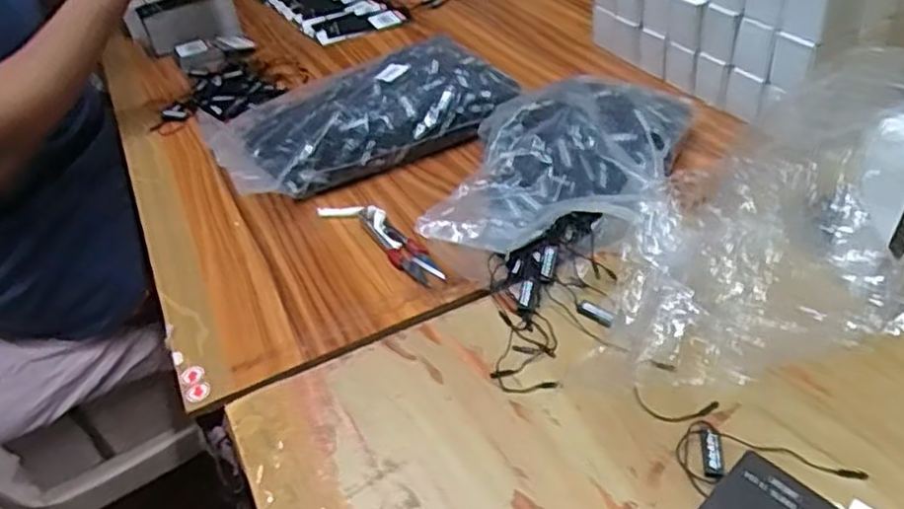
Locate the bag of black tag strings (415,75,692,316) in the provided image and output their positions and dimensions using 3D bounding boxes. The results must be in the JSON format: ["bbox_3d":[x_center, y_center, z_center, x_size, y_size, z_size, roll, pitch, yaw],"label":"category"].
[{"bbox_3d":[0.080,-0.061,0.521,0.154,0.062,0.241,12,44,22],"label":"bag of black tag strings"}]

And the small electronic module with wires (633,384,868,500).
[{"bbox_3d":[0.152,0.095,0.362,0.102,0.004,0.061,-3,40,6],"label":"small electronic module with wires"}]

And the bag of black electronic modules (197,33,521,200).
[{"bbox_3d":[-0.092,-0.140,0.651,0.264,0.055,0.186,-20,41,-14],"label":"bag of black electronic modules"}]

